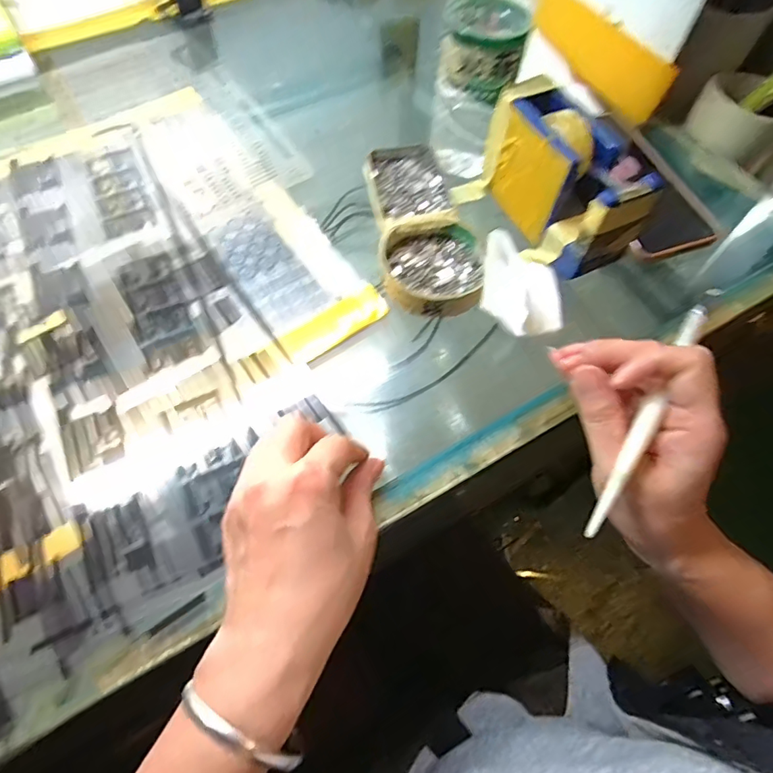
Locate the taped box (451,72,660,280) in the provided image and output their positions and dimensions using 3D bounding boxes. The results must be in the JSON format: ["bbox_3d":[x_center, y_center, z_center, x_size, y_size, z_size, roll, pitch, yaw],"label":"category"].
[{"bbox_3d":[0.121,-0.151,0.366,0.065,0.080,0.138,-22,64,-12],"label":"taped box"}]

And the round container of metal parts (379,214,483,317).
[{"bbox_3d":[0.037,-0.092,0.373,0.077,0.021,0.080,0,62,-1],"label":"round container of metal parts"}]

